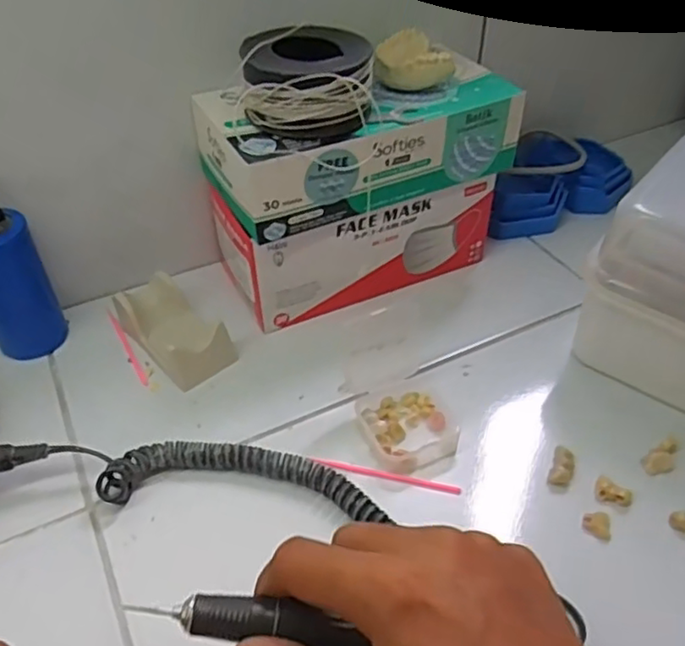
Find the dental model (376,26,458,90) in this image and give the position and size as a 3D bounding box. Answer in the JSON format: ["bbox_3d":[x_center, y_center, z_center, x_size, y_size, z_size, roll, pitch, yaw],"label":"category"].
[{"bbox_3d":[0.053,-0.190,0.475,0.056,0.027,0.051,6,43,7],"label":"dental model"}]

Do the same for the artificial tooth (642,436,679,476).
[{"bbox_3d":[0.200,0.084,0.405,0.026,0.012,0.014,-25,48,-25],"label":"artificial tooth"}]

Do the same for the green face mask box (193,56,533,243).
[{"bbox_3d":[0.010,-0.135,0.474,0.219,0.063,0.108,-16,45,-17],"label":"green face mask box"}]

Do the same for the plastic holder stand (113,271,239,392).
[{"bbox_3d":[-0.126,0.005,0.486,0.053,0.032,0.095,-31,50,-29],"label":"plastic holder stand"}]

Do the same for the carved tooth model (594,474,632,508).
[{"bbox_3d":[0.162,0.101,0.388,0.020,0.008,0.013,14,44,16],"label":"carved tooth model"}]

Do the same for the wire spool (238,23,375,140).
[{"bbox_3d":[-0.024,-0.157,0.426,0.086,0.053,0.067,-4,42,-4],"label":"wire spool"}]

